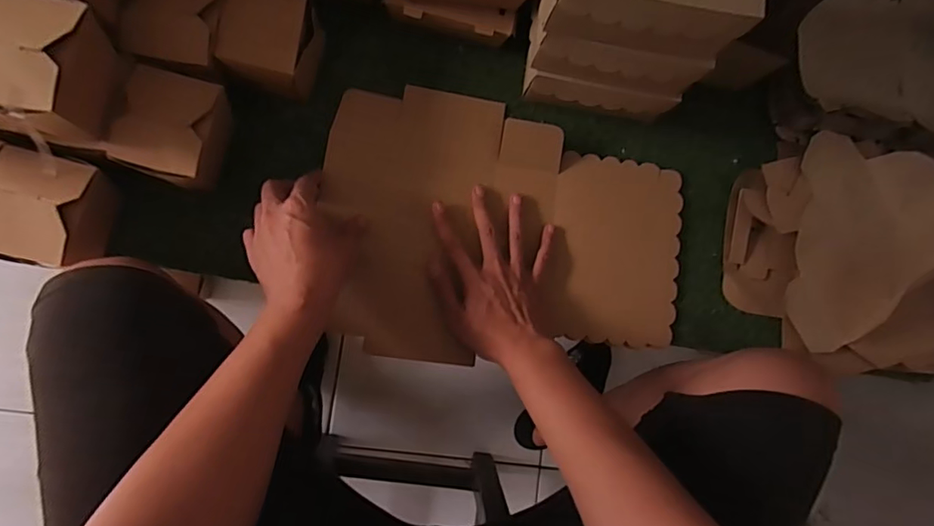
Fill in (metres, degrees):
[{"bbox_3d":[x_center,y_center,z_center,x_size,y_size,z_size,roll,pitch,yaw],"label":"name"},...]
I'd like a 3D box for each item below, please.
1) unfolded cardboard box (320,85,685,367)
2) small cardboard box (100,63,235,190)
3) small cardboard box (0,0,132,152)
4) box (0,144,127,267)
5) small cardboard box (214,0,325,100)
[{"bbox_3d":[0.045,-0.035,0.612,0.414,0.021,0.300,8,82,-6],"label":"unfolded cardboard box"},{"bbox_3d":[-0.285,-0.129,0.524,0.090,0.062,0.099,15,81,-5],"label":"small cardboard box"},{"bbox_3d":[-0.360,-0.158,0.447,0.088,0.085,0.106,7,82,-6],"label":"small cardboard box"},{"bbox_3d":[-0.391,-0.048,0.497,0.094,0.051,0.099,16,81,-5],"label":"box"},{"bbox_3d":[-0.202,-0.227,0.556,0.088,0.065,0.098,7,82,-6],"label":"small cardboard box"}]

